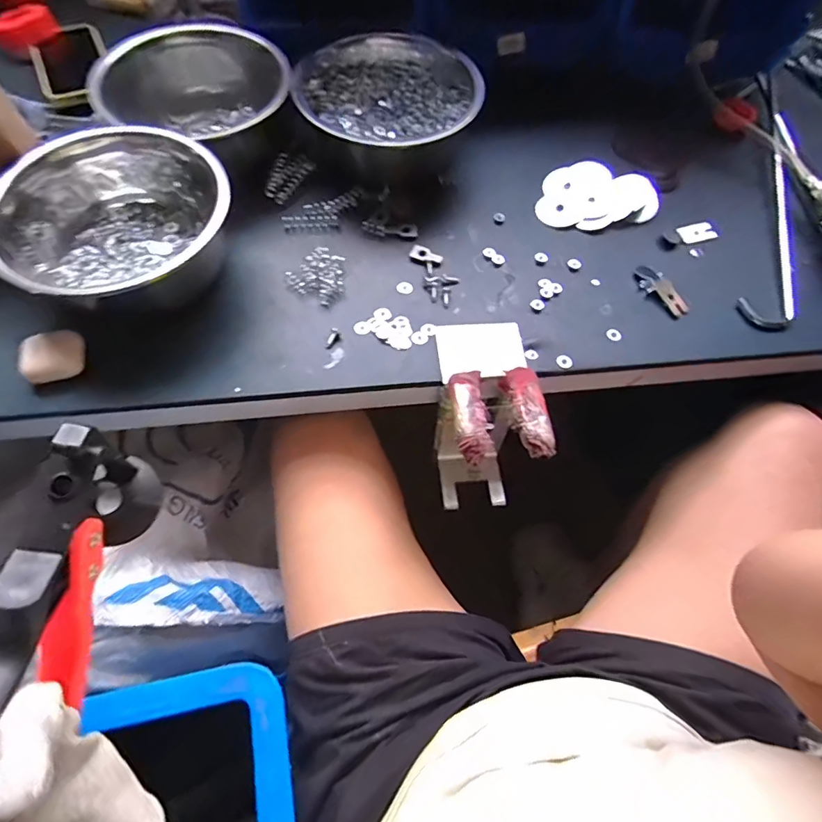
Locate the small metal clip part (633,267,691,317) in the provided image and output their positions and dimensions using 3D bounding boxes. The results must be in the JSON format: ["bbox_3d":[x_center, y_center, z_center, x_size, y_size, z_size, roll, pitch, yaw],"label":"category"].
[{"bbox_3d":[0.245,-0.119,0.457,0.027,0.007,0.064,-25,68,-14],"label":"small metal clip part"}]

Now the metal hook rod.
[{"bbox_3d":[0.393,-0.242,0.508,0.048,0.010,0.361,15,70,9],"label":"metal hook rod"}]

